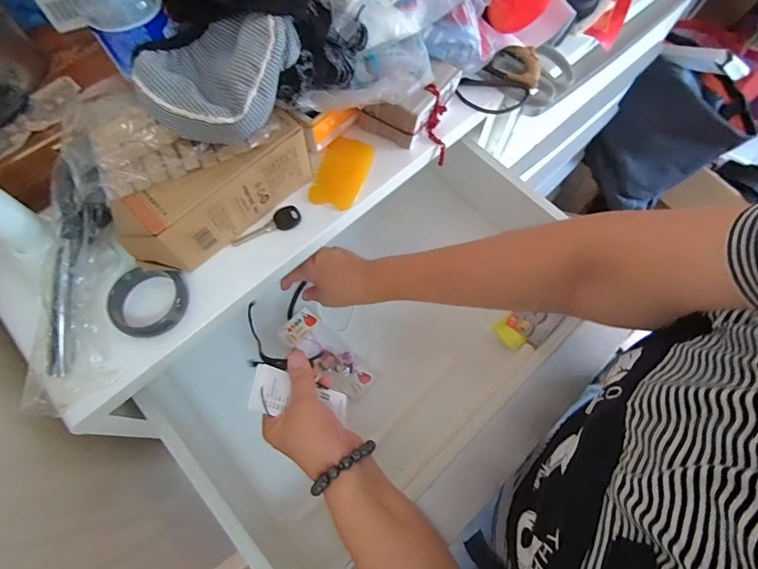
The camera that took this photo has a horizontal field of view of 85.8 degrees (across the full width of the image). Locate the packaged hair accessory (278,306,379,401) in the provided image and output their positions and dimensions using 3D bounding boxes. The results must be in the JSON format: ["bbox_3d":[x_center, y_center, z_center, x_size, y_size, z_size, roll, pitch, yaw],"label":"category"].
[{"bbox_3d":[-0.068,0.093,0.539,0.137,0.009,0.058,42,73,9],"label":"packaged hair accessory"}]

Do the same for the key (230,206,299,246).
[{"bbox_3d":[-0.120,-0.063,0.430,0.074,0.005,0.026,-20,70,-9],"label":"key"}]

